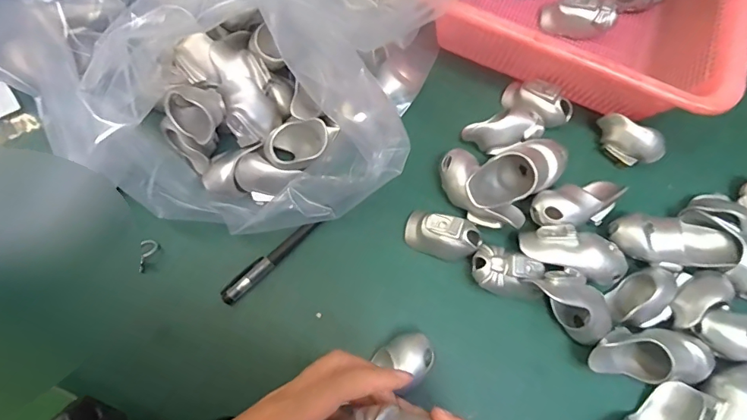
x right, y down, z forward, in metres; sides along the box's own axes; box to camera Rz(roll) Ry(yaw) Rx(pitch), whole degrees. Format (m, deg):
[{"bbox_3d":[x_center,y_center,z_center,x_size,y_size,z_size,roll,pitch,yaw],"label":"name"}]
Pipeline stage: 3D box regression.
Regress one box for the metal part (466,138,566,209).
[{"bbox_3d":[0.111,-0.027,0.368,0.089,0.035,0.039,-26,77,-9],"label":"metal part"}]

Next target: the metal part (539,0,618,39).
[{"bbox_3d":[0.191,-0.181,0.426,0.060,0.032,0.026,18,74,3],"label":"metal part"}]

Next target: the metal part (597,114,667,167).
[{"bbox_3d":[0.218,-0.059,0.393,0.056,0.030,0.027,42,77,9],"label":"metal part"}]

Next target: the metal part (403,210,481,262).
[{"bbox_3d":[0.054,0.021,0.354,0.057,0.031,0.029,16,74,2],"label":"metal part"}]

